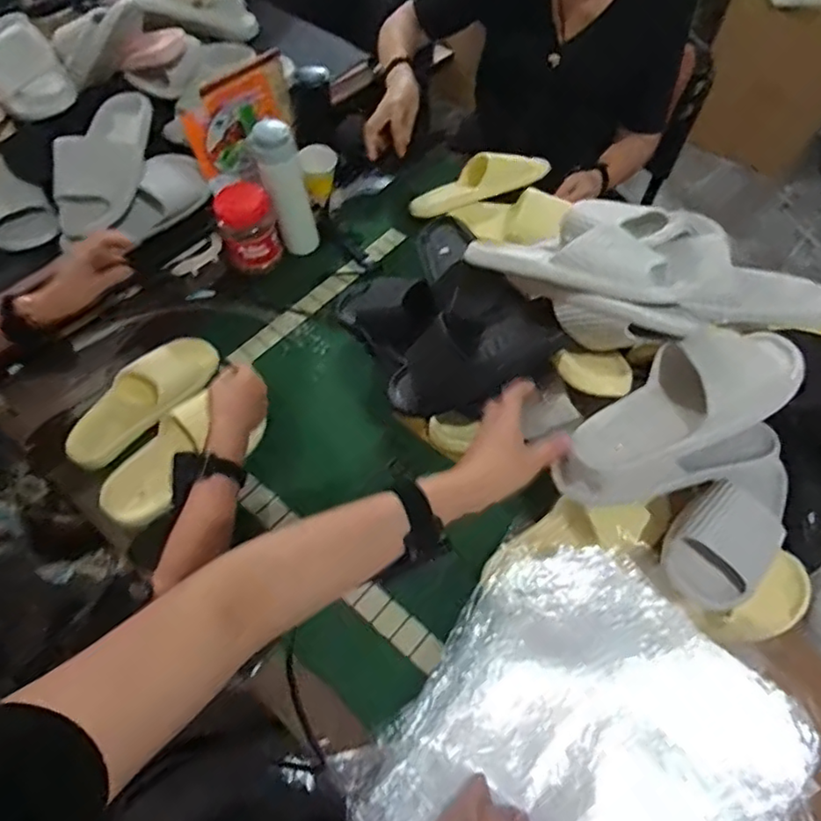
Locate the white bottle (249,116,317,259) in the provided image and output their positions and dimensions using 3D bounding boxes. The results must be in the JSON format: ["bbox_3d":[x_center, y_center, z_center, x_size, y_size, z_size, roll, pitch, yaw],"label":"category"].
[{"bbox_3d":[-0.209,-0.367,1.021,0.077,0.219,0.069,-13,59,-9],"label":"white bottle"}]

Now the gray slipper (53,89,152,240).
[{"bbox_3d":[-0.488,-0.407,0.963,0.106,0.077,0.265,13,74,7],"label":"gray slipper"}]

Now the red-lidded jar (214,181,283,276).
[{"bbox_3d":[-0.281,-0.310,1.048,0.094,0.134,0.090,-22,61,-13],"label":"red-lidded jar"}]

